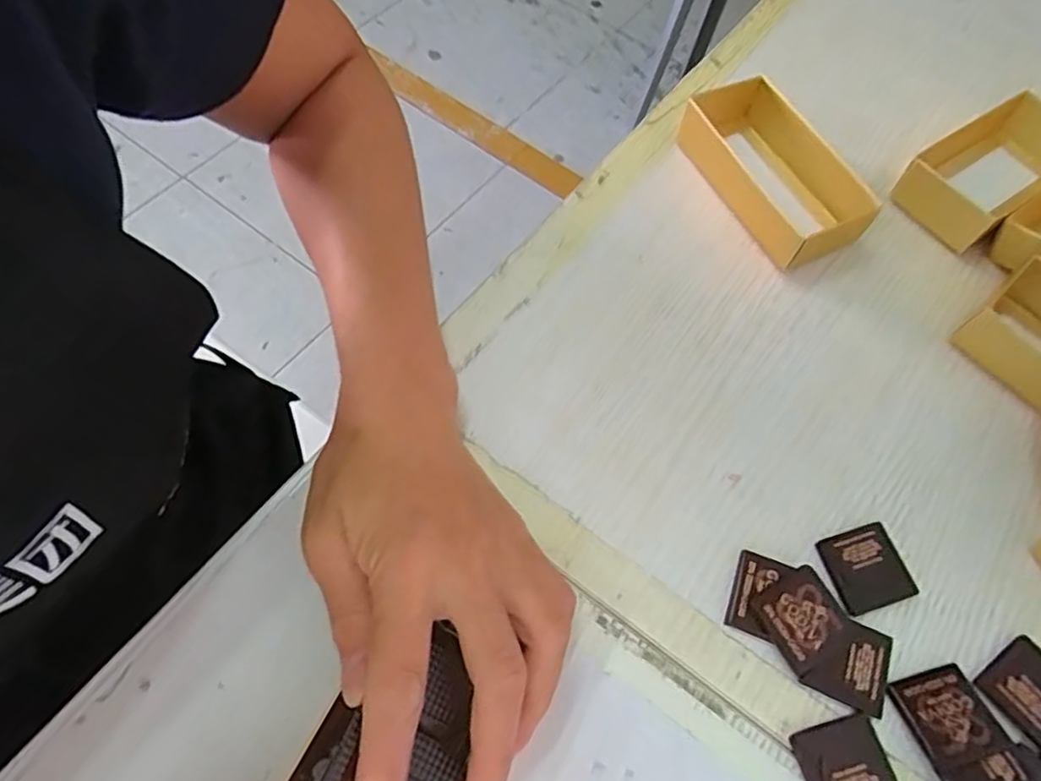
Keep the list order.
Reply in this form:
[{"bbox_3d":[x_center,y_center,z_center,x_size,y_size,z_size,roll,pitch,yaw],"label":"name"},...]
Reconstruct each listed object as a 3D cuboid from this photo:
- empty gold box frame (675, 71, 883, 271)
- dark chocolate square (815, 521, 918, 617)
[{"bbox_3d":[0.149,-0.128,0.385,0.061,0.034,0.121,-24,67,-15],"label":"empty gold box frame"},{"bbox_3d":[0.154,0.079,0.296,0.035,0.007,0.034,-14,64,-11],"label":"dark chocolate square"}]

